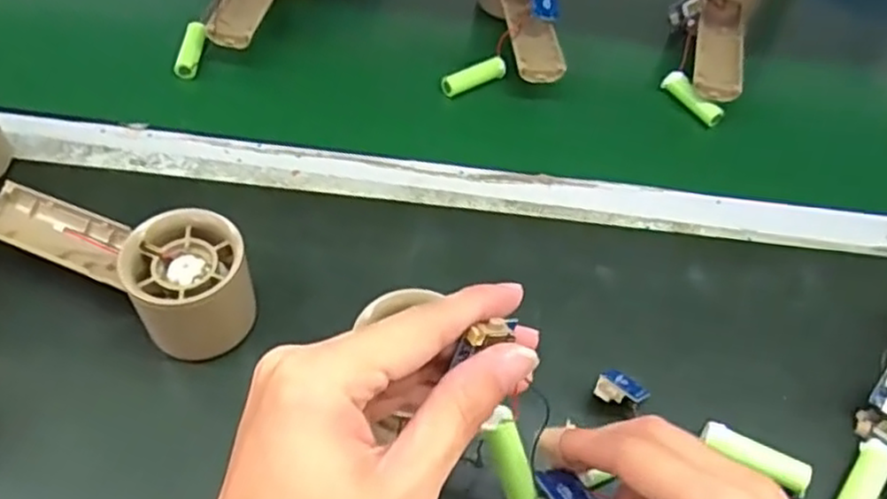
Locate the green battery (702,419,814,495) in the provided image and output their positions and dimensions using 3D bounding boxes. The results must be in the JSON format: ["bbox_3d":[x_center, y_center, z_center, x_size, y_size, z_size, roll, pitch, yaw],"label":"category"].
[{"bbox_3d":[0.150,0.101,0.344,0.049,0.014,0.016,29,55,17],"label":"green battery"}]

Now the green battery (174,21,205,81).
[{"bbox_3d":[-0.181,-0.144,0.512,0.014,0.014,0.050,5,66,-1],"label":"green battery"}]

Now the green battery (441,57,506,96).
[{"bbox_3d":[0.022,-0.127,0.519,0.053,0.011,0.013,-25,57,-23],"label":"green battery"}]

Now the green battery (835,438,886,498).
[{"bbox_3d":[0.197,0.111,0.333,0.015,0.012,0.051,34,57,20],"label":"green battery"}]

